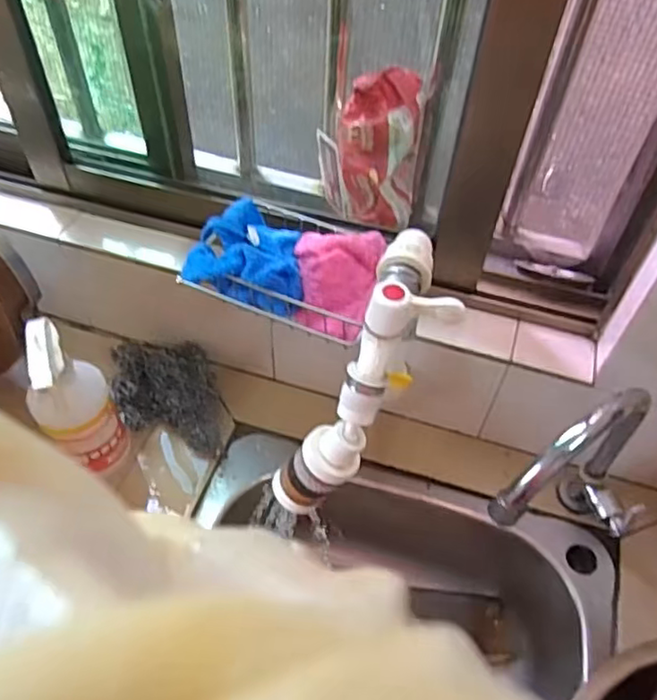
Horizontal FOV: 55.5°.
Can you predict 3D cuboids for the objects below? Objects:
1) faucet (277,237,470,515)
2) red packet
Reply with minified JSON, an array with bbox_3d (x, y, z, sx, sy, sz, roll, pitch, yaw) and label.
[{"bbox_3d":[0.031,0.022,0.447,0.076,0.104,0.228,26,95,17],"label":"faucet"},{"bbox_3d":[0.052,-0.198,0.617,0.074,0.132,0.094,9,51,4],"label":"red packet"}]

